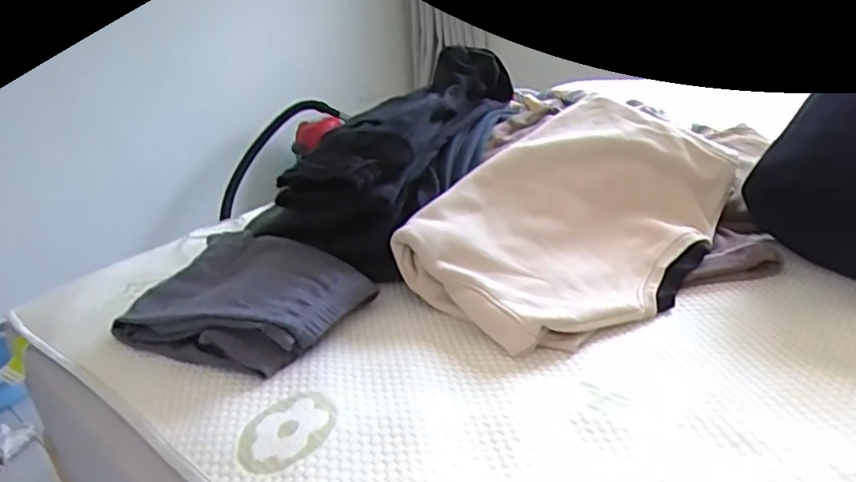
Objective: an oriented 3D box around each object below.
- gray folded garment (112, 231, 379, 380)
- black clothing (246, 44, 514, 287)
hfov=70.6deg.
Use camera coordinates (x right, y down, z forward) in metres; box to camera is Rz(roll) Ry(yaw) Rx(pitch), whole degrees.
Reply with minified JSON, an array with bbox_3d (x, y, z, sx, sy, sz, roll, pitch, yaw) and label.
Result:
[{"bbox_3d":[-0.228,0.076,0.768,0.250,0.086,0.195,5,25,26],"label":"gray folded garment"},{"bbox_3d":[-0.051,-0.160,0.946,0.215,0.140,0.456,10,49,34],"label":"black clothing"}]

